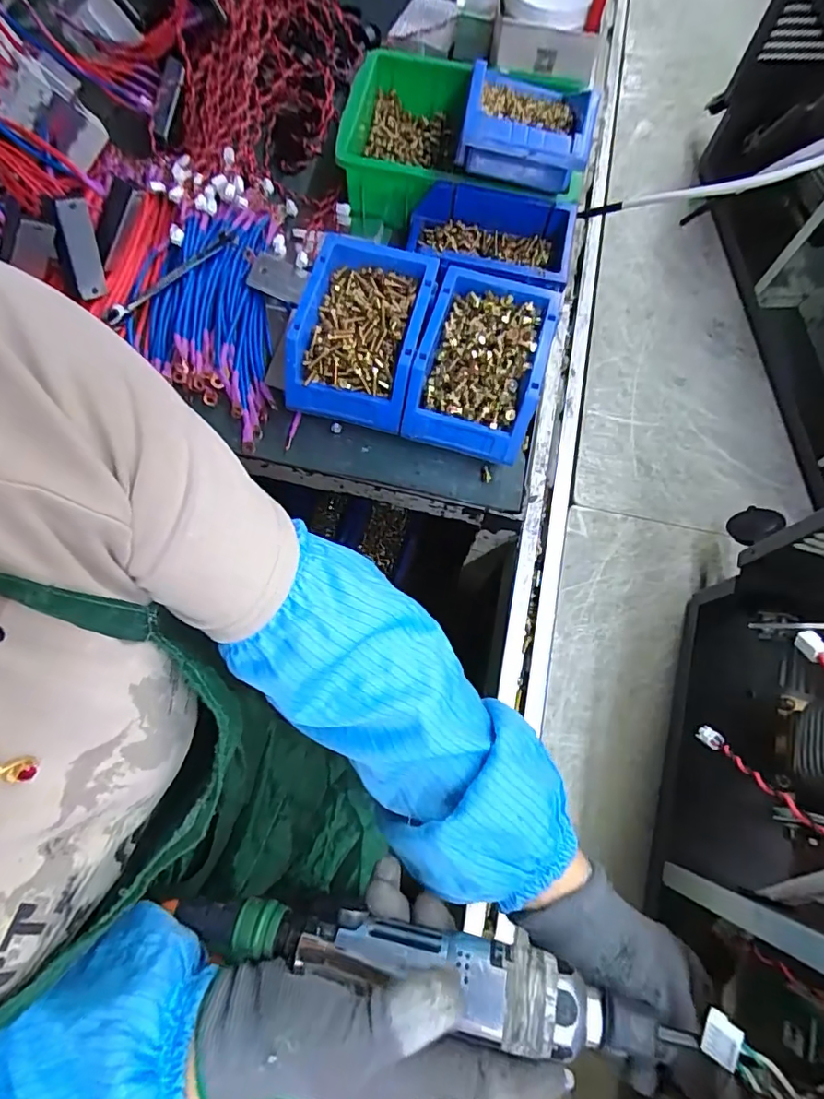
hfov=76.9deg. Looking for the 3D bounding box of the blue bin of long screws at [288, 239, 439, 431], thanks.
[{"bbox_3d":[-0.047,-0.193,0.479,0.111,0.078,0.151,15,72,3],"label":"blue bin of long screws"}]

